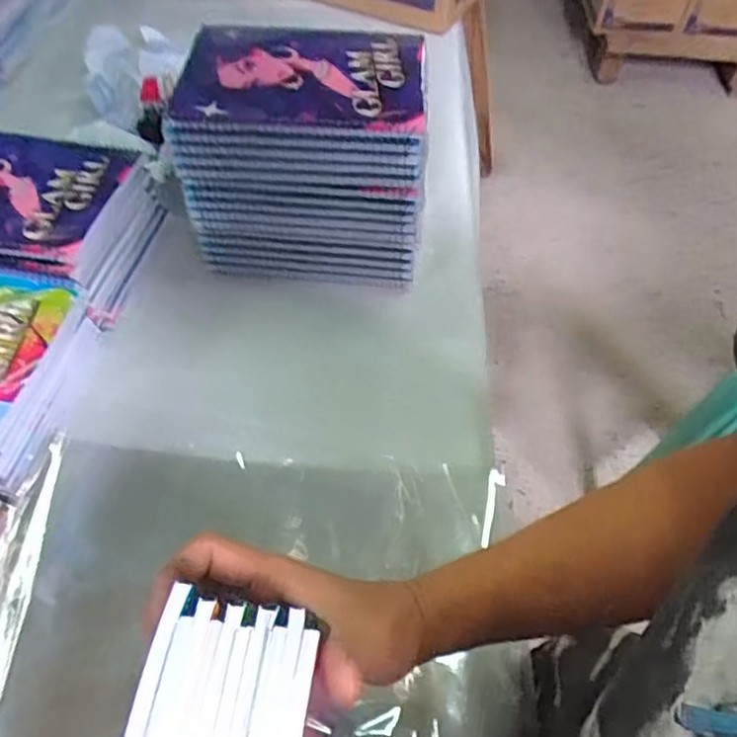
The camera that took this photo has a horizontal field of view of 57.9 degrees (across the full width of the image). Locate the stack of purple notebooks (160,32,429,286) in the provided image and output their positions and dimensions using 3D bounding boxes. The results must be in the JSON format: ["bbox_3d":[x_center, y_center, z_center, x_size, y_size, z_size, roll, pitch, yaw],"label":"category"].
[{"bbox_3d":[-0.053,-0.188,0.608,0.197,0.179,0.143,3,51,2],"label":"stack of purple notebooks"}]

